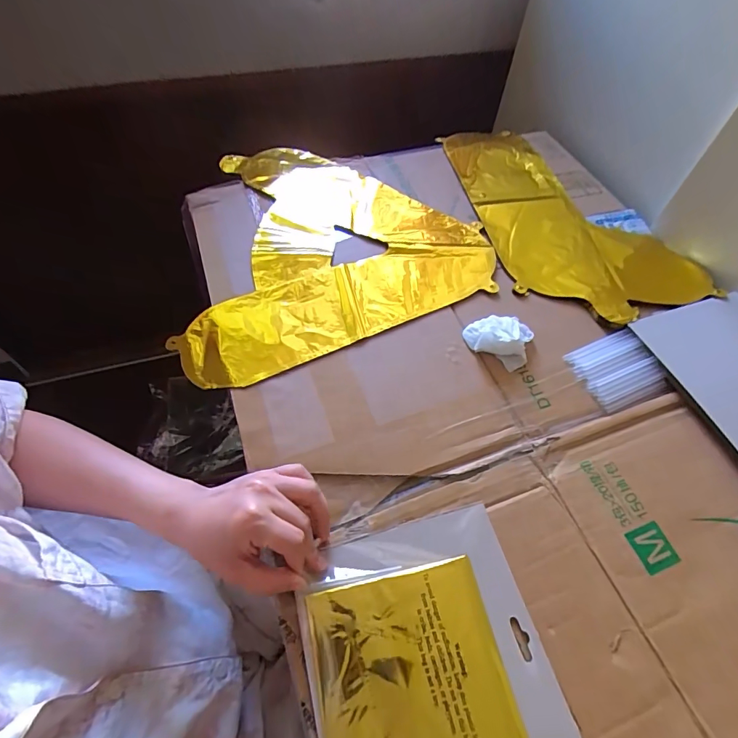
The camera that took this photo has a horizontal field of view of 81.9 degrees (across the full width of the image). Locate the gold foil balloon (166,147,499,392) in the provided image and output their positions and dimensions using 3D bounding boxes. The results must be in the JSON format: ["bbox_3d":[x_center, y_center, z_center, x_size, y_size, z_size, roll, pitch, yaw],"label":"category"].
[{"bbox_3d":[-0.074,-0.176,0.525,0.360,0.010,0.363,-20,61,-16],"label":"gold foil balloon"}]

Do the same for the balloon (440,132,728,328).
[{"bbox_3d":[0.251,-0.218,0.579,0.226,0.024,0.391,-11,59,-11],"label":"balloon"}]

